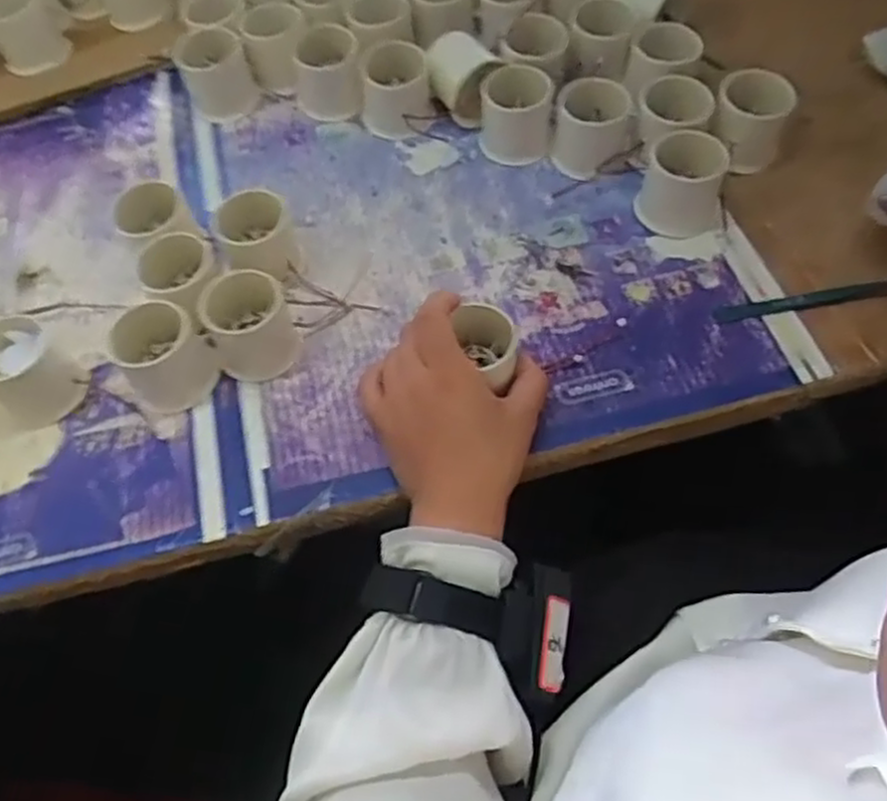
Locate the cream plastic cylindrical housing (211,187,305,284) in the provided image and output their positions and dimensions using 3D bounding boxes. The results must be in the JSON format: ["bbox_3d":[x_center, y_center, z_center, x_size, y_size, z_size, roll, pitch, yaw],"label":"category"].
[{"bbox_3d":[-0.132,-0.113,0.551,0.052,0.048,0.054,-2,58,3],"label":"cream plastic cylindrical housing"}]

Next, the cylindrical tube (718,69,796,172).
[{"bbox_3d":[0.228,-0.207,0.584,0.053,0.063,0.051,-2,58,3],"label":"cylindrical tube"}]

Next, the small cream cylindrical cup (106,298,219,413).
[{"bbox_3d":[-0.181,-0.030,0.503,0.053,0.047,0.049,-31,61,-15],"label":"small cream cylindrical cup"}]

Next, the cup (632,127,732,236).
[{"bbox_3d":[0.173,-0.153,0.559,0.059,0.052,0.061,-2,58,3],"label":"cup"}]

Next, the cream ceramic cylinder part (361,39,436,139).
[{"bbox_3d":[-0.036,-0.244,0.615,0.056,0.052,0.058,-2,58,3],"label":"cream ceramic cylinder part"}]

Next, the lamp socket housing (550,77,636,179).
[{"bbox_3d":[0.114,-0.206,0.590,0.060,0.049,0.057,3,59,6],"label":"lamp socket housing"}]

